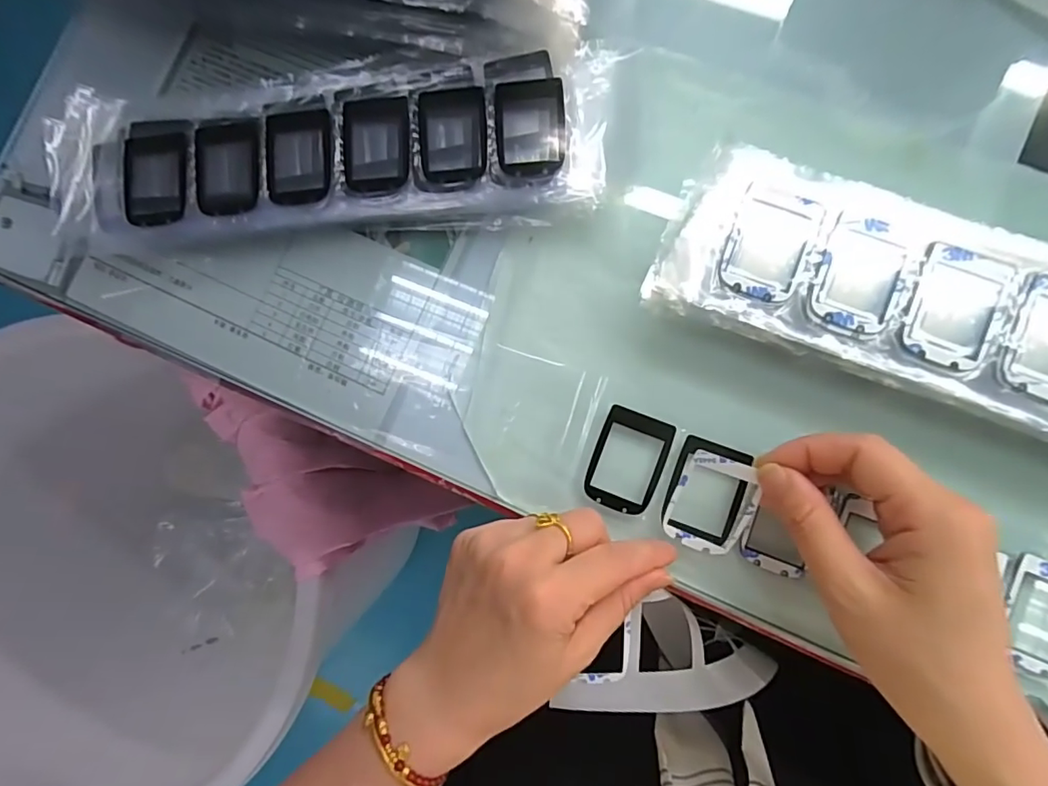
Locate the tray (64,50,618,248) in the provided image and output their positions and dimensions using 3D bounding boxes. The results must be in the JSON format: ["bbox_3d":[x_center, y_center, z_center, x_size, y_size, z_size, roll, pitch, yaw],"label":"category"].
[{"bbox_3d":[-0.110,-0.130,0.296,0.310,0.030,0.084,-3,84,6],"label":"tray"}]

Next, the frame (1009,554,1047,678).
[{"bbox_3d":[0.247,0.106,0.247,0.034,0.004,0.053,17,87,8],"label":"frame"}]

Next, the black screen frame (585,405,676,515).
[{"bbox_3d":[0.054,0.036,0.273,0.037,0.004,0.052,20,87,8],"label":"black screen frame"}]

